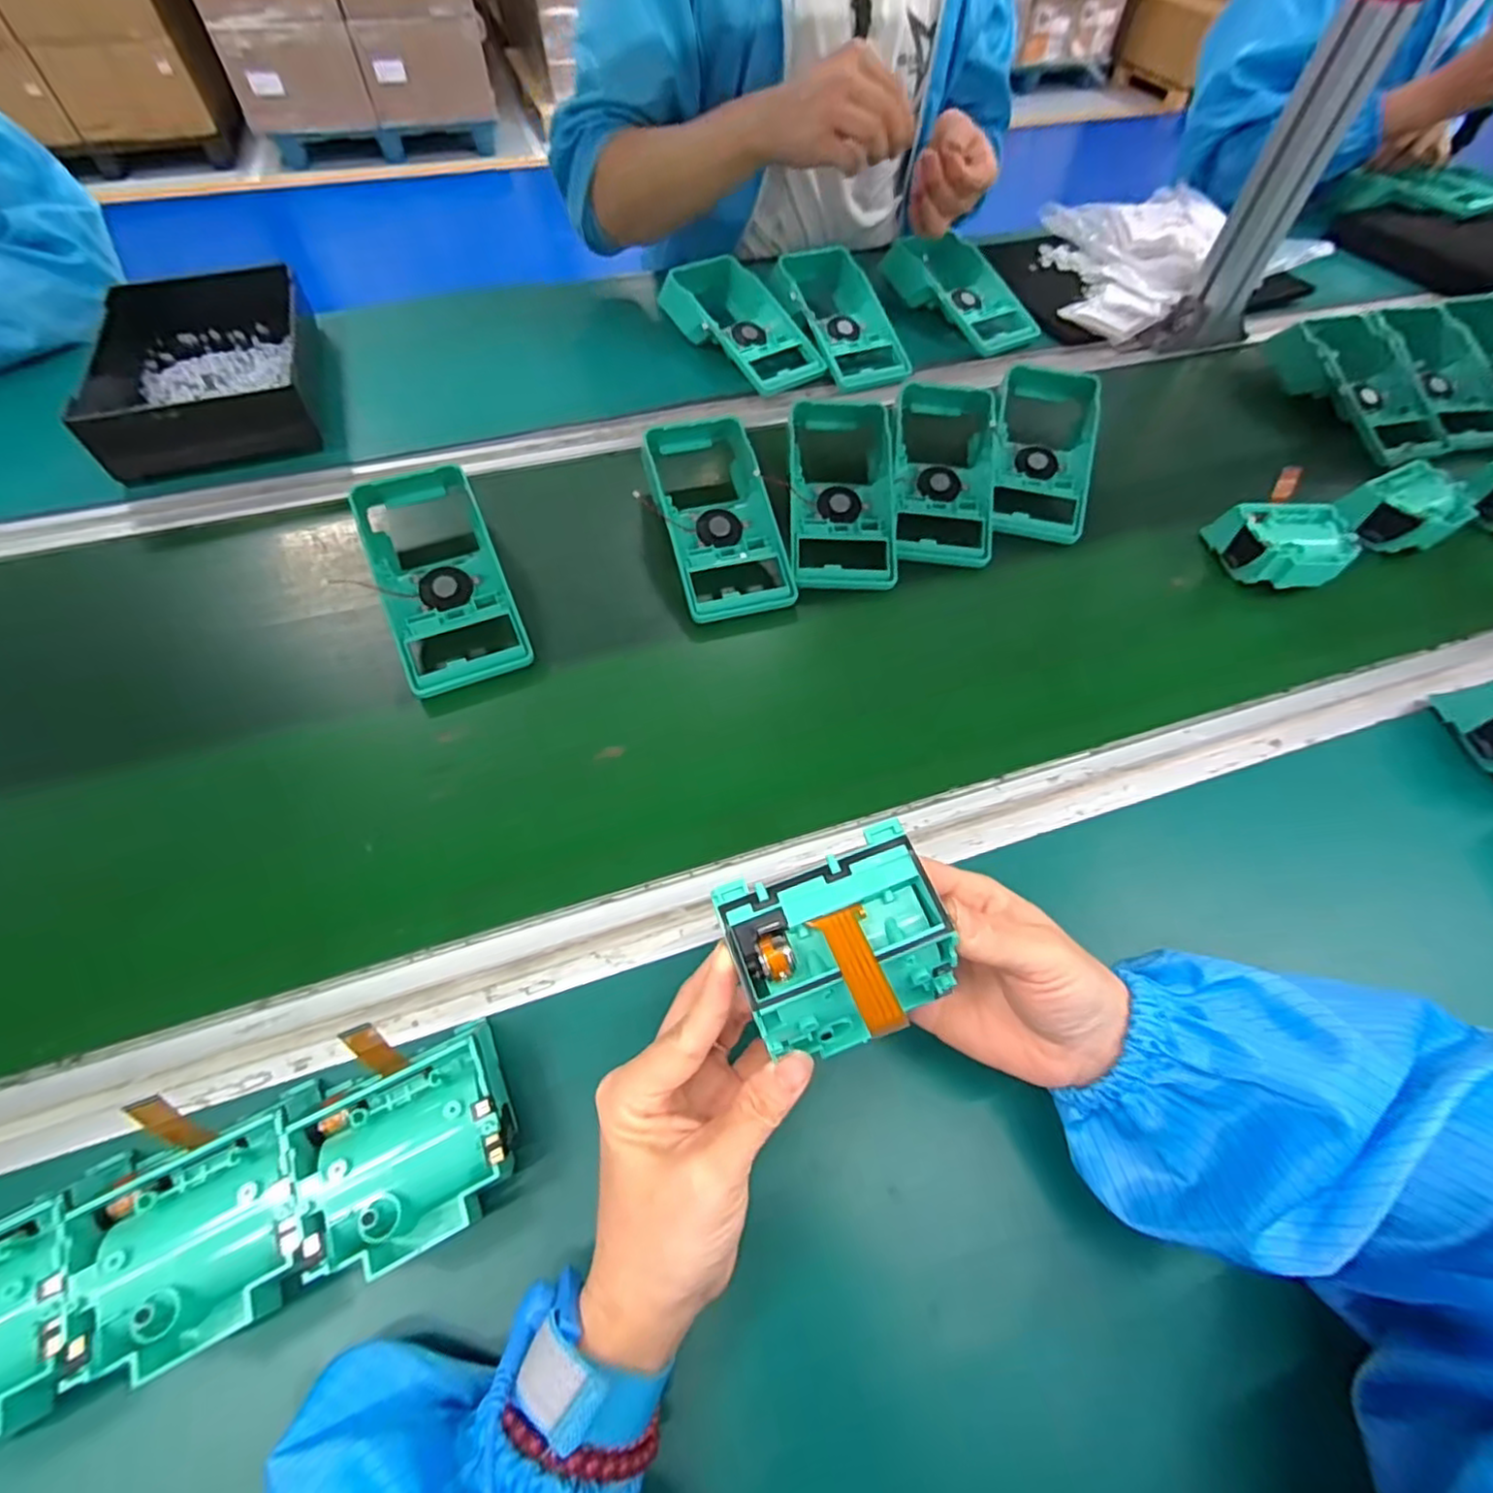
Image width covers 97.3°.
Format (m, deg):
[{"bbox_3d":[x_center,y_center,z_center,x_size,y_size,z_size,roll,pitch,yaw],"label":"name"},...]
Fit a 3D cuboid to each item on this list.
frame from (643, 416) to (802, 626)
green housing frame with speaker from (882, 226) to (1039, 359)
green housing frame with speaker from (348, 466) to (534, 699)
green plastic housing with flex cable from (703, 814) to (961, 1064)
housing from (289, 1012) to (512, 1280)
[{"bbox_3d":[-0.027,-0.182,0.509,0.094,0.050,0.192,-12,58,-9],"label":"frame"},{"bbox_3d":[0.228,-0.489,0.707,0.099,0.055,0.172,-27,61,-18],"label":"green housing frame with speaker"},{"bbox_3d":[-0.217,-0.126,0.463,0.080,0.030,0.193,-21,68,-15],"label":"green housing frame with speaker"},{"bbox_3d":[0.034,0.077,0.241,0.072,0.062,0.059,-17,59,-12],"label":"green plastic housing with flex cable"},{"bbox_3d":[-0.140,0.159,0.274,0.077,0.047,0.088,-22,60,-14],"label":"housing"}]

